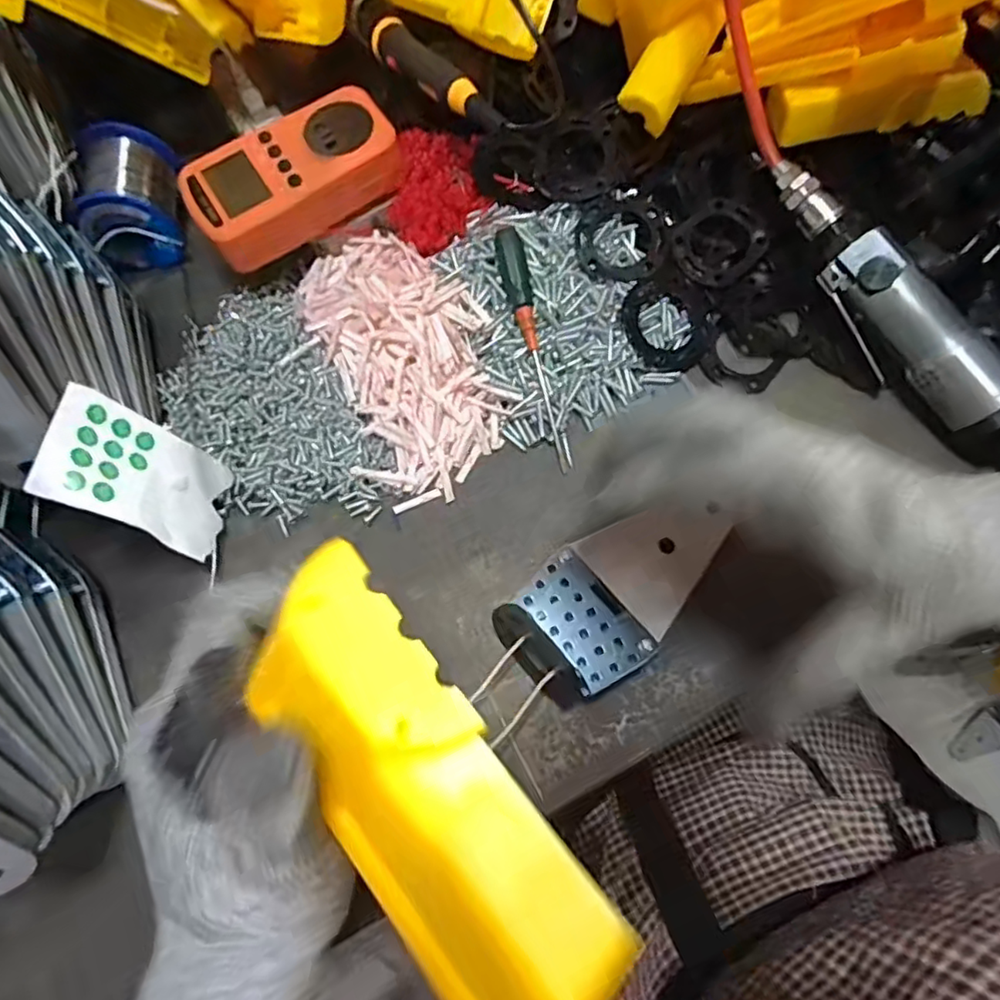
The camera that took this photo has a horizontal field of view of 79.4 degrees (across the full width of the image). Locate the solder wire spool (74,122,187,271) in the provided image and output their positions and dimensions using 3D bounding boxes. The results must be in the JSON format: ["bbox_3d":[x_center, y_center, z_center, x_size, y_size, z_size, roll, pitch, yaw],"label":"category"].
[{"bbox_3d":[-0.241,-0.199,0.398,0.059,0.050,0.080,-9,81,-1],"label":"solder wire spool"}]

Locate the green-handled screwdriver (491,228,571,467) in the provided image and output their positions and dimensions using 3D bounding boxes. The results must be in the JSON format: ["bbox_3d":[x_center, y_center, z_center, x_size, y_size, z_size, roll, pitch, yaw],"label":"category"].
[{"bbox_3d":[0.022,-0.090,0.365,0.017,0.013,0.145,-15,93,-4],"label":"green-handled screwdriver"}]

